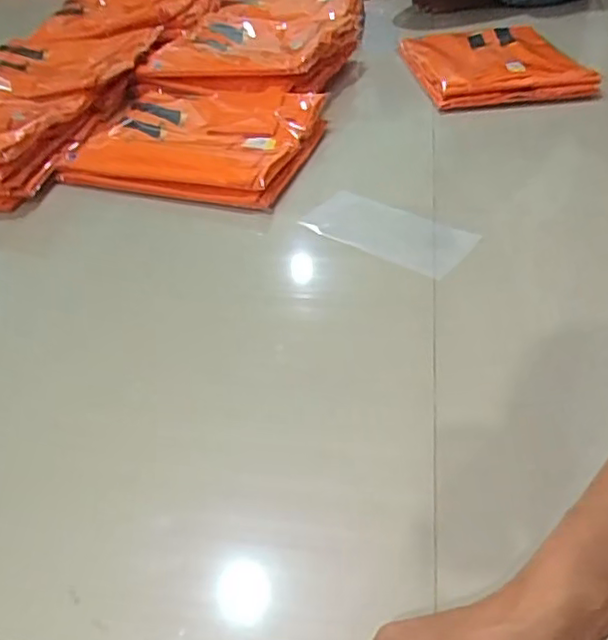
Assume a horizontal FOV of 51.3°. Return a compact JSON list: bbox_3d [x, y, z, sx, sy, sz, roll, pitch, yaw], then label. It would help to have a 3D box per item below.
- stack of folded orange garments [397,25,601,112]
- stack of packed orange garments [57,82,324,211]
[{"bbox_3d":[0.345,-0.499,1.213,0.309,0.052,0.355,-9,41,-7],"label":"stack of folded orange garments"},{"bbox_3d":[-0.155,-0.281,0.968,0.333,0.055,0.309,8,42,13],"label":"stack of packed orange garments"}]

